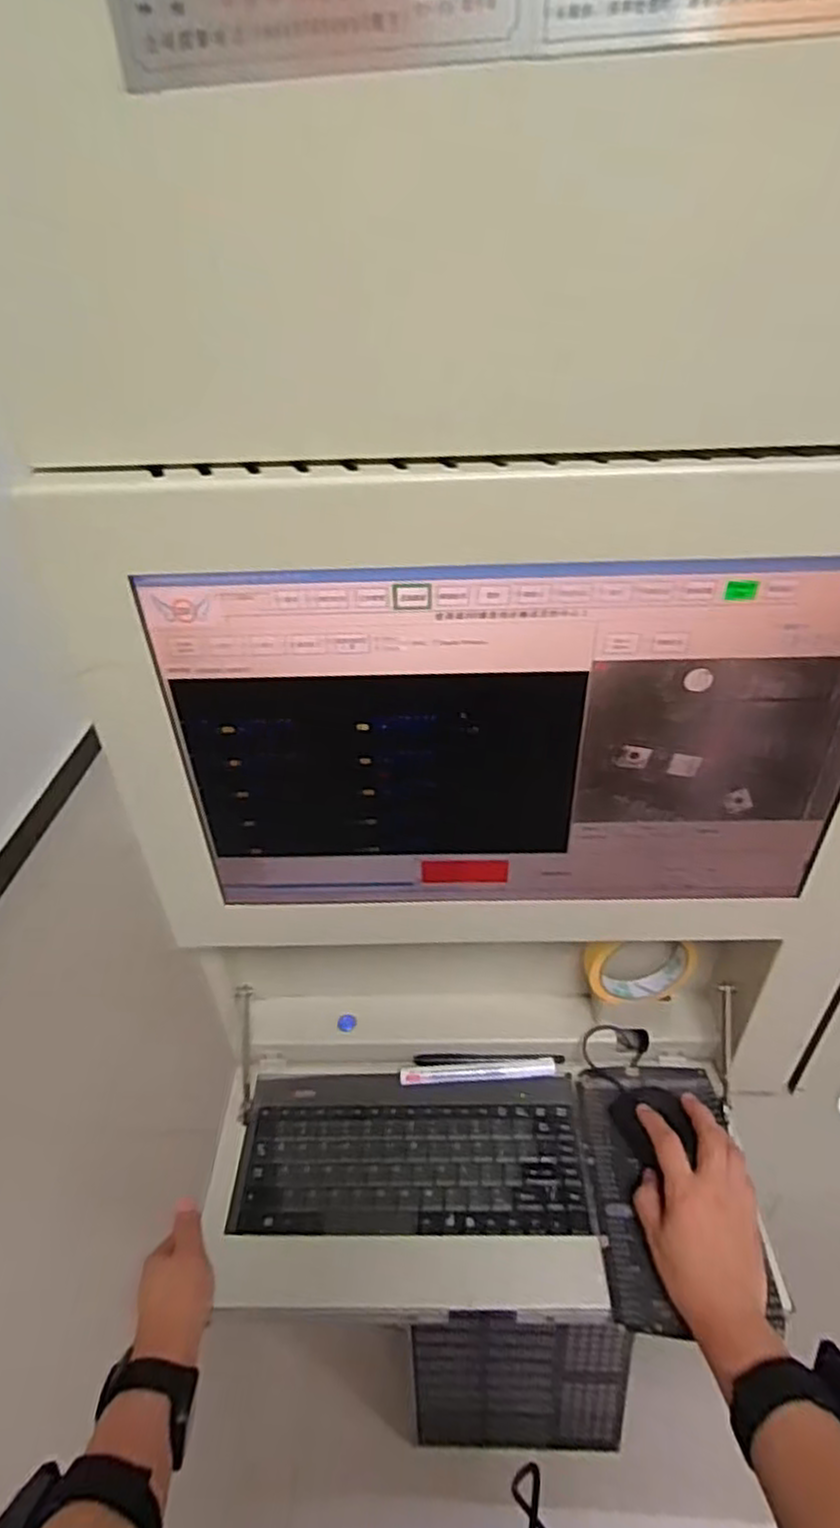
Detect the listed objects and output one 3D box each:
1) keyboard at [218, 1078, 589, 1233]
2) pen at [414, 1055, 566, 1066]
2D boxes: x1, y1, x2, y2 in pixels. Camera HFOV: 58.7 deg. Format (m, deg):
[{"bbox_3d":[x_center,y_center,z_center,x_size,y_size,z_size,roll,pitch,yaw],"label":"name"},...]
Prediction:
[{"bbox_3d":[-0.006,0.331,0.645,0.289,0.025,0.136,-1,39,2],"label":"keyboard"},{"bbox_3d":[0.065,0.275,0.699,0.139,0.010,0.013,-2,39,2],"label":"pen"}]

